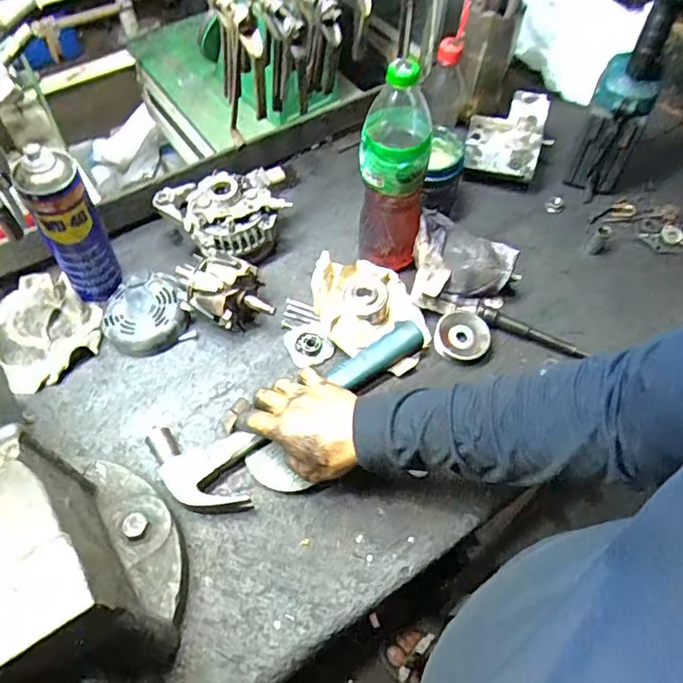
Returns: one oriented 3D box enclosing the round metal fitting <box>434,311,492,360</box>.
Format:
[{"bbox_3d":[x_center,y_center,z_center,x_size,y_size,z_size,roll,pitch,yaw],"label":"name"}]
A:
[{"bbox_3d":[0.155,-0.006,0.707,0.068,0.032,0.065,0,58,-1],"label":"round metal fitting"}]

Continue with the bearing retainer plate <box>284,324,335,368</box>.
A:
[{"bbox_3d":[-0.042,0.003,0.687,0.051,0.016,0.058,-25,61,-16],"label":"bearing retainer plate"}]

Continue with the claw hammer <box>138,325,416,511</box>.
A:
[{"bbox_3d":[-0.048,0.069,0.622,0.327,0.032,0.122,-33,64,-16],"label":"claw hammer"}]

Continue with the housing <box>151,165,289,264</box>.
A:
[{"bbox_3d":[-0.153,-0.159,0.716,0.168,0.079,0.110,-7,58,-5],"label":"housing"}]

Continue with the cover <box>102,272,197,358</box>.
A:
[{"bbox_3d":[-0.243,-0.035,0.687,0.107,0.034,0.102,-26,68,-5],"label":"cover"}]

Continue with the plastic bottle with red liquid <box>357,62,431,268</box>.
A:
[{"bbox_3d":[0.061,-0.197,0.645,0.079,0.248,0.078,2,58,0],"label":"plastic bottle with red liquid"}]

